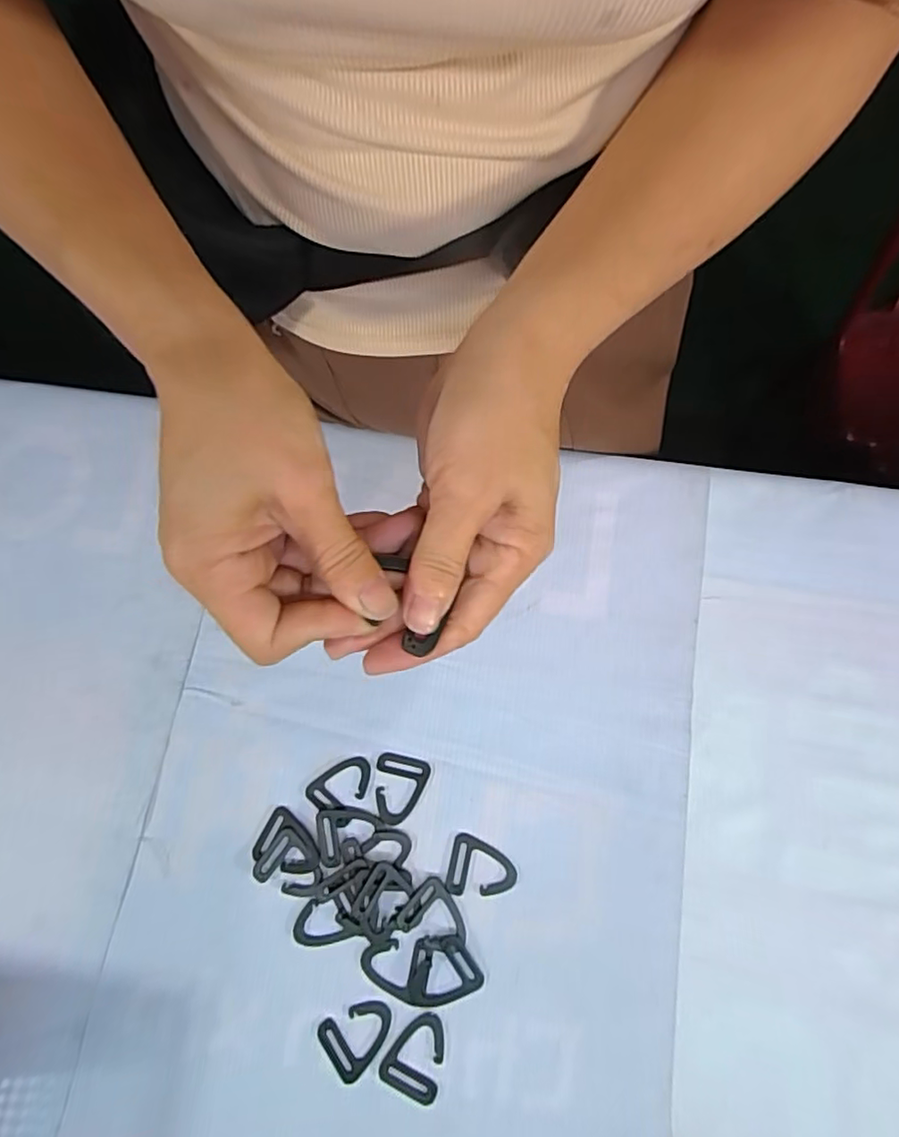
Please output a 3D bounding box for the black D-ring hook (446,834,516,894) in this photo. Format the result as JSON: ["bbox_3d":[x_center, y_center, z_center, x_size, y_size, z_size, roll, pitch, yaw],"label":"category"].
[{"bbox_3d":[0.021,0.193,0.376,0.043,0.004,0.035,9,76,4],"label":"black D-ring hook"}]

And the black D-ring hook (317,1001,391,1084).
[{"bbox_3d":[-0.056,0.284,0.358,0.043,0.004,0.035,-37,78,-8],"label":"black D-ring hook"}]

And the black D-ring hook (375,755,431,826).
[{"bbox_3d":[-0.035,0.148,0.390,0.036,0.004,0.043,13,76,5],"label":"black D-ring hook"}]

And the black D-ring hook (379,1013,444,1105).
[{"bbox_3d":[-0.020,0.297,0.356,0.035,0.005,0.043,21,77,7],"label":"black D-ring hook"}]

